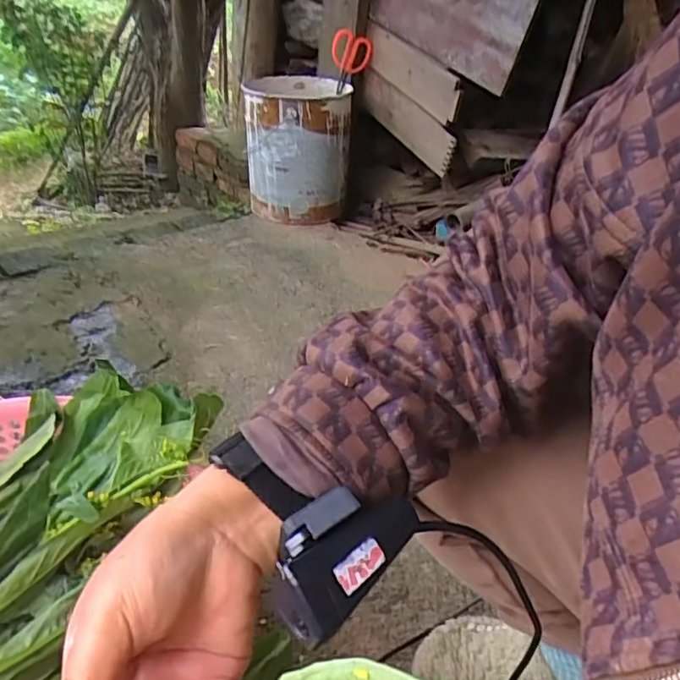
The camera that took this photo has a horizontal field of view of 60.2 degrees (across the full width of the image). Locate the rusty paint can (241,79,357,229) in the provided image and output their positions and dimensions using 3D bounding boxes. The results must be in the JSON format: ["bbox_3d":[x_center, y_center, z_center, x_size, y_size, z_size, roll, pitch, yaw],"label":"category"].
[{"bbox_3d":[-0.113,-0.499,1.564,0.269,0.342,0.271,3,34,-2],"label":"rusty paint can"}]

